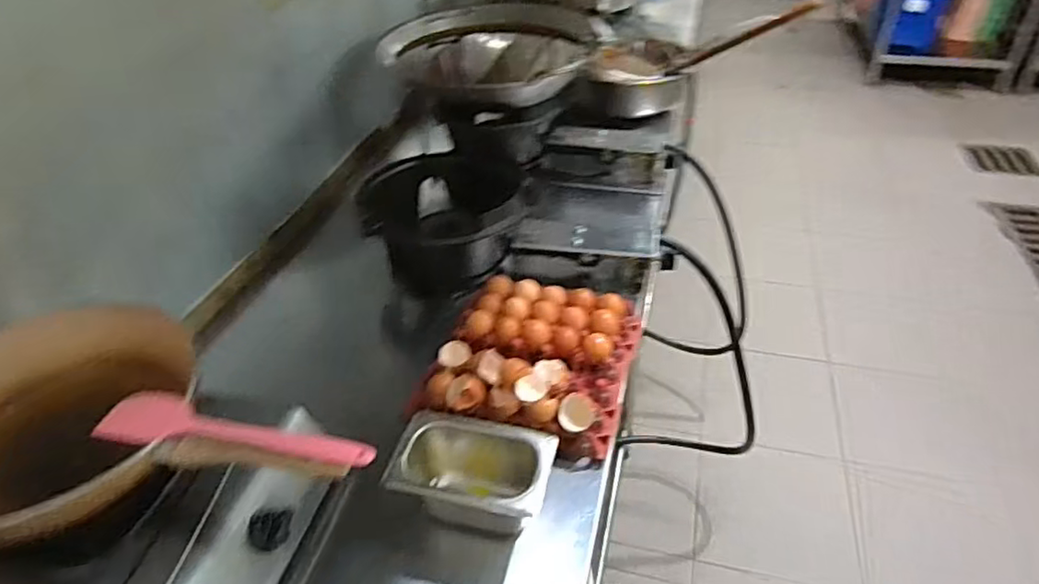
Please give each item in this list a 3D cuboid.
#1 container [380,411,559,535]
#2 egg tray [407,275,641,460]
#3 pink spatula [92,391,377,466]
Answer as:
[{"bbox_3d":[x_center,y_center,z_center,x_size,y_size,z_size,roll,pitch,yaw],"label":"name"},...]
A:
[{"bbox_3d":[-0.054,0.224,0.755,0.178,0.101,0.113,8,41,12],"label":"container"},{"bbox_3d":[0.021,0.084,0.925,0.269,0.076,0.281,11,42,15],"label":"egg tray"},{"bbox_3d":[-0.264,0.136,0.596,0.275,0.026,0.059,10,42,14],"label":"pink spatula"}]

